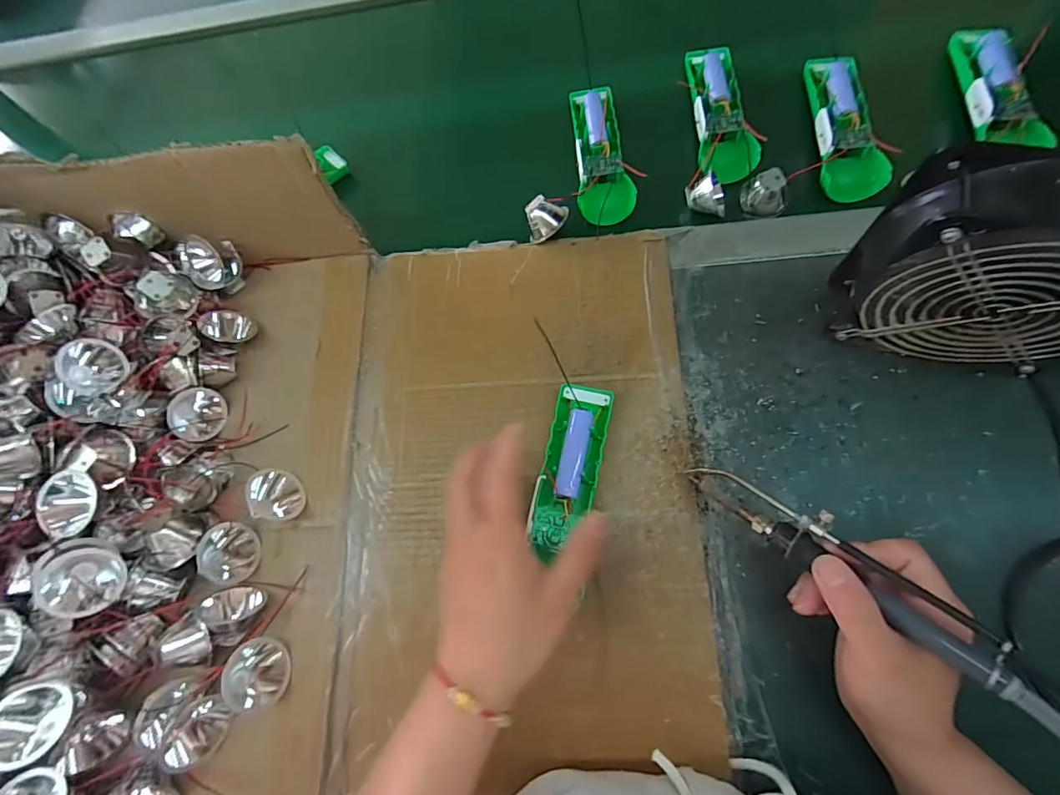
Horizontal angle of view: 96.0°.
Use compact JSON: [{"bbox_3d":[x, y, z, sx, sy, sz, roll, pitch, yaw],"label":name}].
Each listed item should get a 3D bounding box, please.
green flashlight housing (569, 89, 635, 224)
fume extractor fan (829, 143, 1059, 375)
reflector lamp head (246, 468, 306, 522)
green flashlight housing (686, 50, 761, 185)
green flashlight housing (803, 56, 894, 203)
[{"bbox_3d":[0.065,-0.229,0.442,0.047,0.034,0.142,-6,70,6],"label":"green flashlight housing"},{"bbox_3d":[0.264,-0.065,0.282,0.122,0.165,0.066,22,75,15],"label":"fume extractor fan"},{"bbox_3d":[-0.200,0.076,0.372,0.023,0.043,0.039,7,69,41],"label":"reflector lamp head"},{"bbox_3d":[0.172,-0.258,0.430,0.045,0.026,0.136,-4,70,6],"label":"green flashlight housing"},{"bbox_3d":[0.268,-0.233,0.406,0.046,0.037,0.139,-2,70,7],"label":"green flashlight housing"}]

